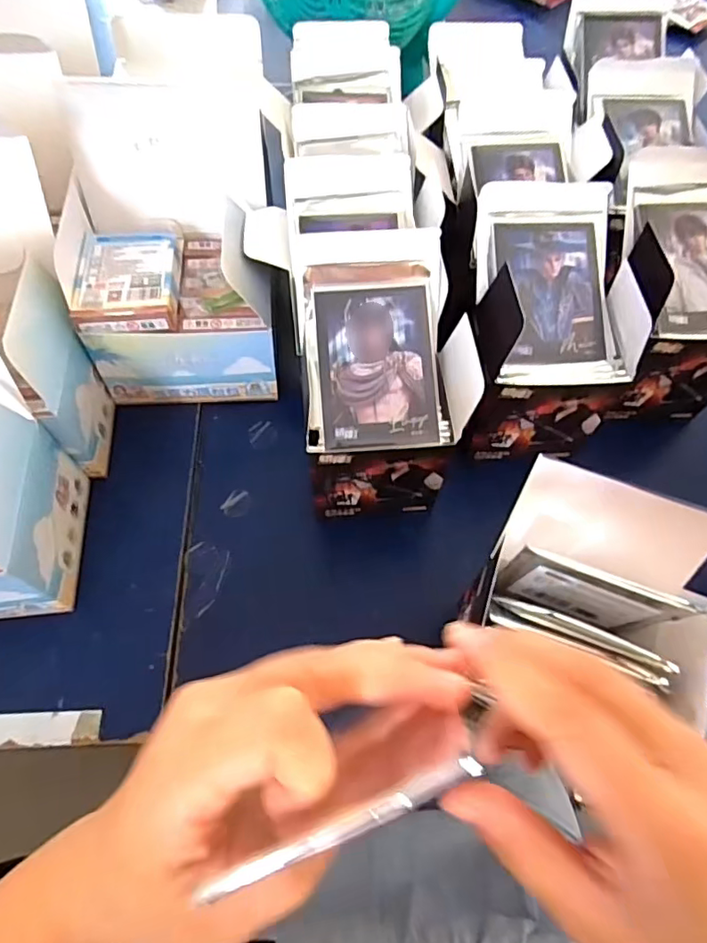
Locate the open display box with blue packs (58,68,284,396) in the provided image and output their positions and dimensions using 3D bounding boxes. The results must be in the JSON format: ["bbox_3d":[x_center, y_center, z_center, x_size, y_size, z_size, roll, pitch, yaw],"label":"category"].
[{"bbox_3d":[-0.132,-0.157,0.414,0.137,0.162,0.154,-3,63,-3],"label":"open display box with blue packs"}]

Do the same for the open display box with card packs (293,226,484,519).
[{"bbox_3d":[0.016,-0.065,0.380,0.113,0.137,0.148,-4,63,-3],"label":"open display box with card packs"}]

